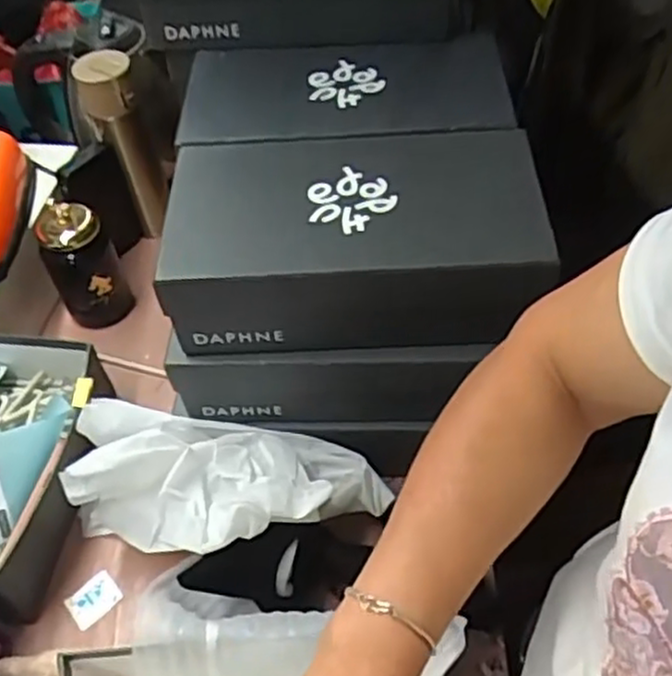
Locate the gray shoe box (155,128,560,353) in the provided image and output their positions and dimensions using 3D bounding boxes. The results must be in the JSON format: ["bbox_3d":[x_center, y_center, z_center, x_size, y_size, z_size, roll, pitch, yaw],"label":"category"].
[{"bbox_3d":[0.016,-0.084,0.611,0.290,0.090,0.159,-2,51,2],"label":"gray shoe box"}]

